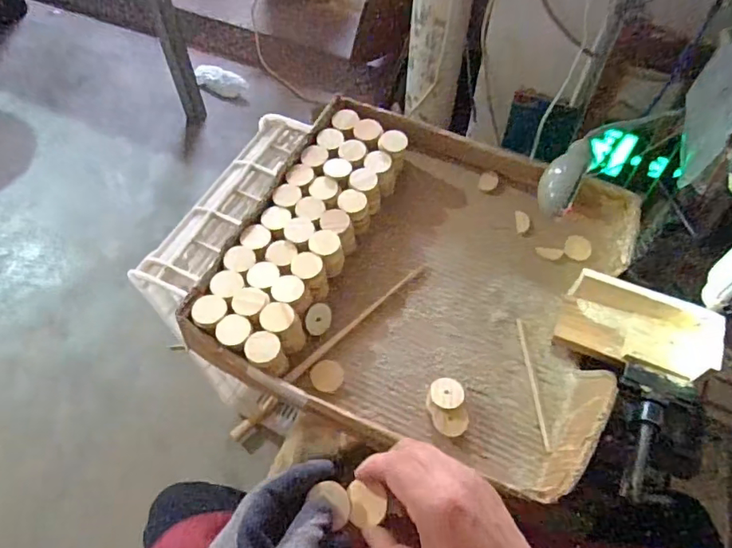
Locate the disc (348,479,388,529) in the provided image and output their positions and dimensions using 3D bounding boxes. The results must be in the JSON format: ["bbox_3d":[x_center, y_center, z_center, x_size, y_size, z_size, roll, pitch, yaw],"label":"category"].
[{"bbox_3d":[0.001,0.170,0.401,0.030,0.004,0.030,-8,70,23],"label":"disc"}]

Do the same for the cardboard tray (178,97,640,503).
[{"bbox_3d":[0.074,-0.011,0.637,0.436,0.076,0.427,21,61,12],"label":"cardboard tray"}]

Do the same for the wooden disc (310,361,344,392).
[{"bbox_3d":[-0.042,0.111,0.581,0.035,0.004,0.035,0,59,0],"label":"wooden disc"}]

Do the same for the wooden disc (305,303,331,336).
[{"bbox_3d":[-0.054,0.051,0.604,0.032,0.004,0.035,1,87,-31],"label":"wooden disc"}]

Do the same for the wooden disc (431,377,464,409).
[{"bbox_3d":[0.085,0.123,0.558,0.034,0.006,0.031,0,59,0],"label":"wooden disc"}]

